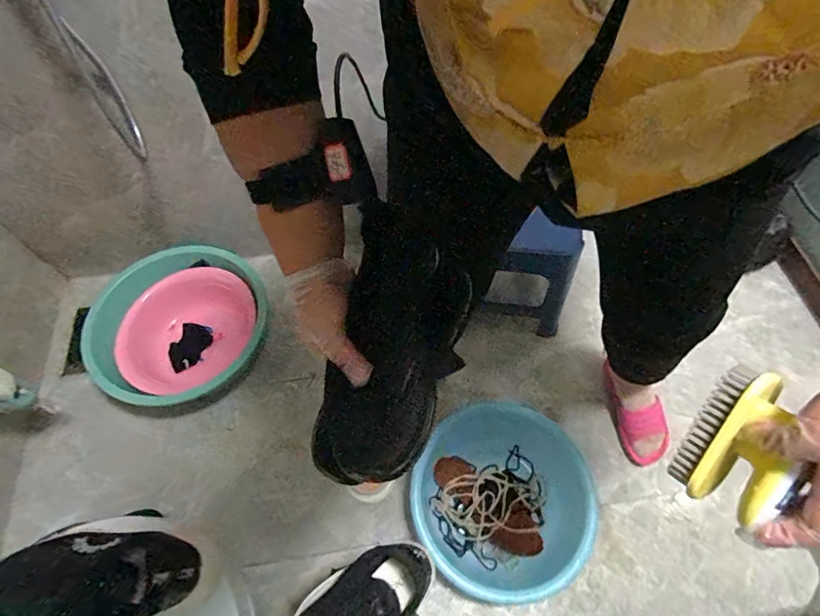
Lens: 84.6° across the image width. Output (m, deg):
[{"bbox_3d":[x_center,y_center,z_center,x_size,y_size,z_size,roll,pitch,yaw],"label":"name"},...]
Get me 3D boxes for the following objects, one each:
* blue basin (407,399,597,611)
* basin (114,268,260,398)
[{"bbox_3d":[0.198,0.389,0.975,0.369,0.107,0.404,0,61,0],"label":"blue basin"},{"bbox_3d":[-0.561,0.057,1.135,0.238,0.111,0.341,27,64,14],"label":"basin"}]

